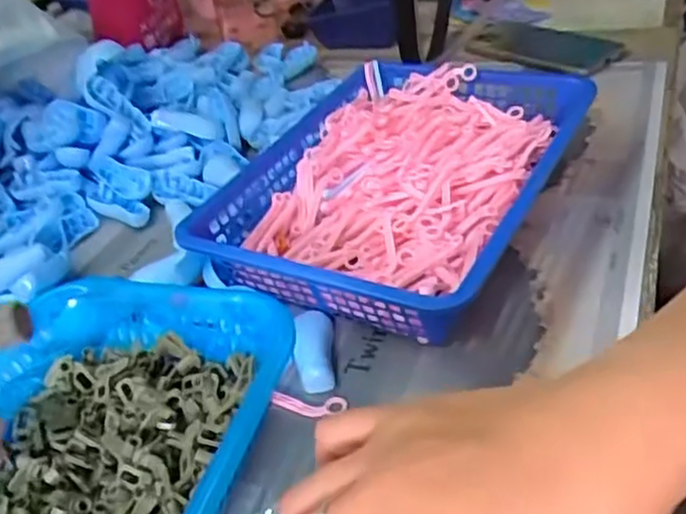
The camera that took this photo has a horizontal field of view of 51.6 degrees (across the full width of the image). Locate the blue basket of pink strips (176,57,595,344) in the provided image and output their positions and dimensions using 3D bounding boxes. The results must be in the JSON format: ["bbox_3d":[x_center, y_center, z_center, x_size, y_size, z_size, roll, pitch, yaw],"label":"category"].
[{"bbox_3d":[0.042,-0.056,0.518,0.203,0.068,0.274,13,43,28],"label":"blue basket of pink strips"}]

